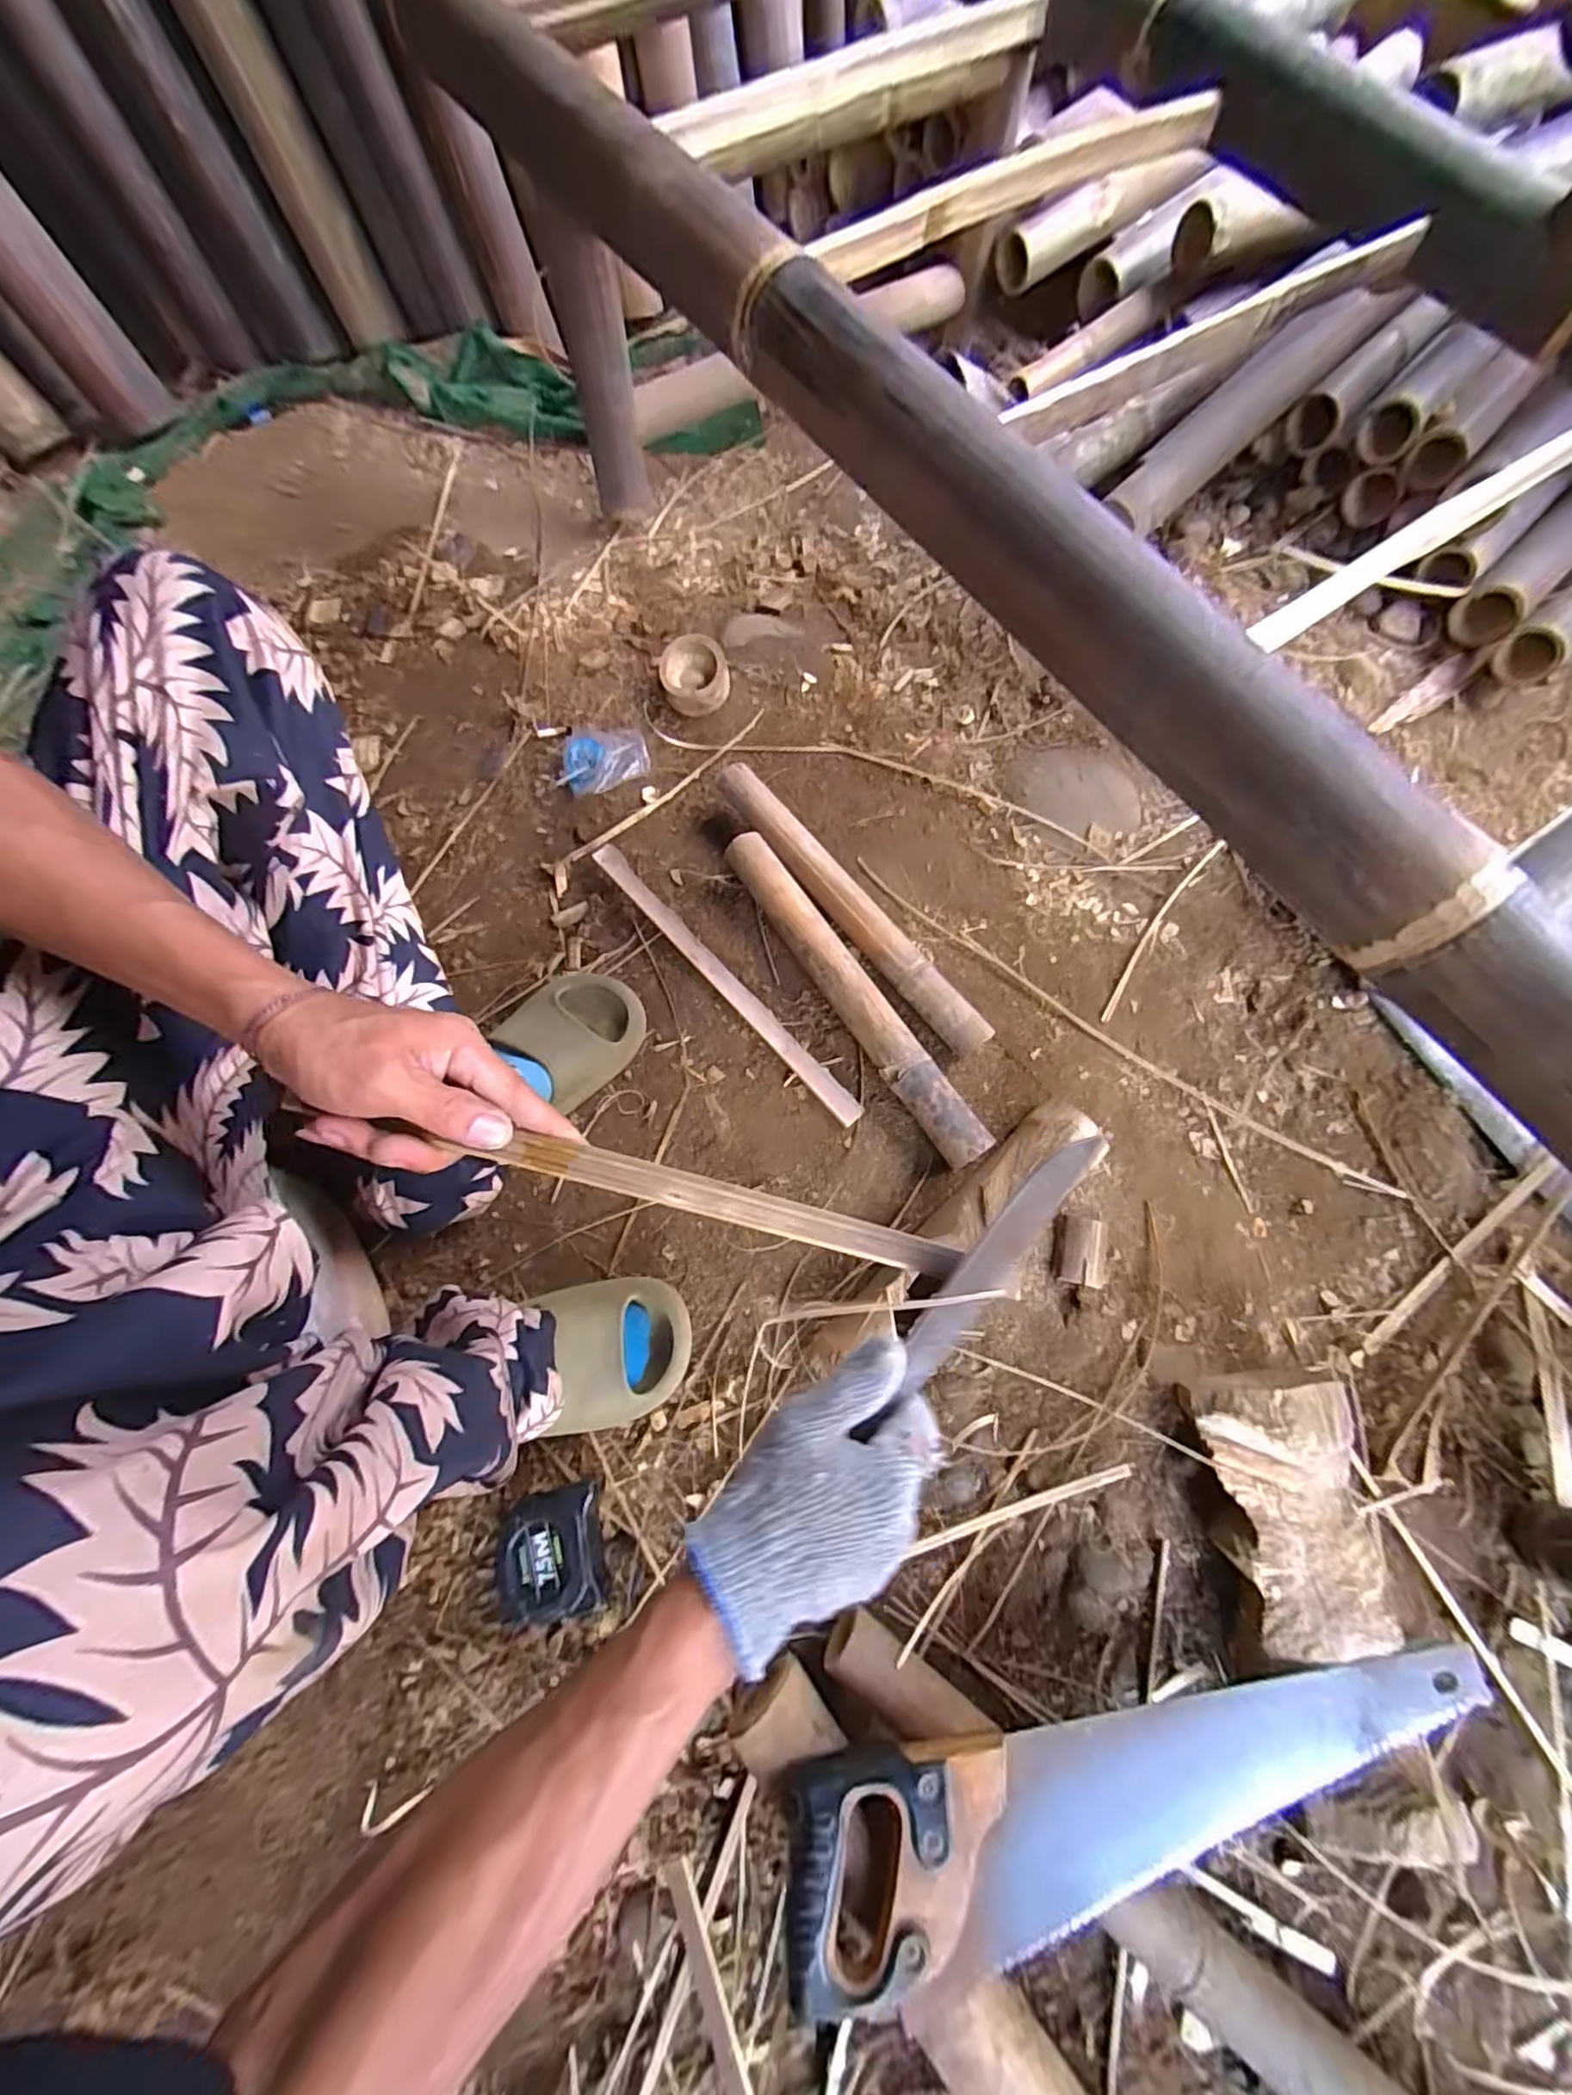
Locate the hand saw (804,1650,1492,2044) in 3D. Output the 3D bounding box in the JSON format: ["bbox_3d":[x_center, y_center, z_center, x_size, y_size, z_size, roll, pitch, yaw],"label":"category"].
[{"bbox_3d":[0.250,0.517,0.442,0.495,0.022,0.122,-4,70,-6],"label":"hand saw"}]

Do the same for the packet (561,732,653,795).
[{"bbox_3d":[-0.200,-0.322,0.731,0.089,0.028,0.075,-12,73,-1],"label":"packet"}]

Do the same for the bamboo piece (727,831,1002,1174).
[{"bbox_3d":[0.066,-0.054,0.643,0.052,0.053,0.378,-33,75,-8],"label":"bamboo piece"}]

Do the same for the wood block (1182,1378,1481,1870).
[{"bbox_3d":[0.392,0.406,0.495,0.105,0.056,0.283,-4,73,1],"label":"wood block"}]

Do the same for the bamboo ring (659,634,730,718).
[{"bbox_3d":[-0.105,-0.427,0.764,0.076,0.044,0.074,-1,73,2],"label":"bamboo ring"}]

